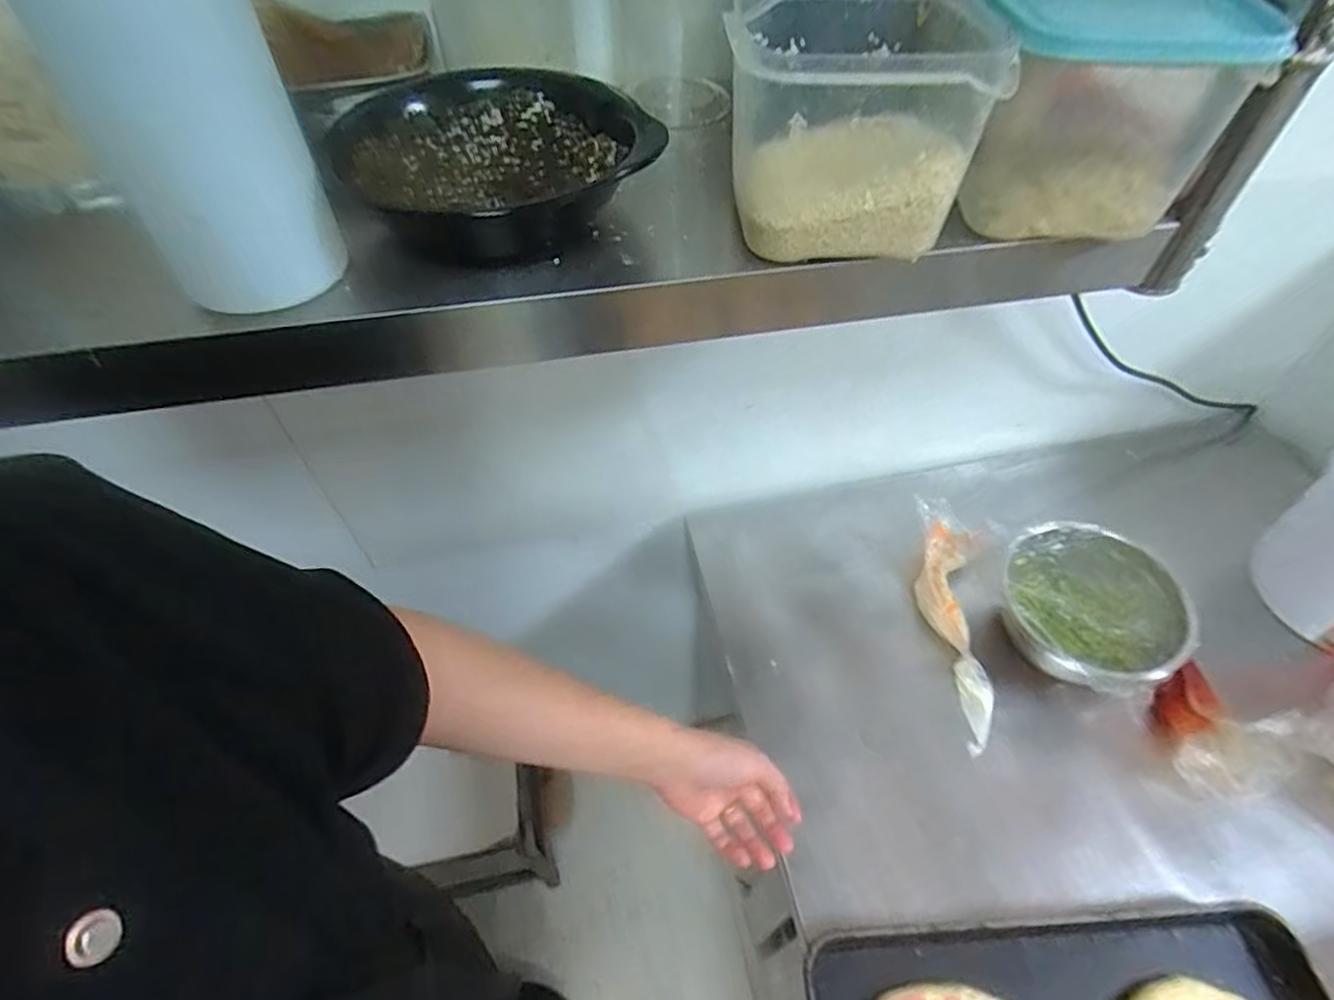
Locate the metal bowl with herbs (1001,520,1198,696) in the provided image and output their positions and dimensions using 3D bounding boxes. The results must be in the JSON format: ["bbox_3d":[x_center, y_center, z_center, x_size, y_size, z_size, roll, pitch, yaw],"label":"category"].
[{"bbox_3d":[0.428,0.107,0.684,0.155,0.086,0.153,0,53,1],"label":"metal bowl with herbs"}]

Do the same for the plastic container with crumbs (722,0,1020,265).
[{"bbox_3d":[0.085,-0.181,0.317,0.105,0.083,0.115,1,53,1],"label":"plastic container with crumbs"}]

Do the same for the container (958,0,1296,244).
[{"bbox_3d":[0.207,-0.199,0.334,0.127,0.088,0.117,-2,53,-1],"label":"container"}]

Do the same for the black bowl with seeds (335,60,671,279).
[{"bbox_3d":[-0.082,-0.162,0.325,0.121,0.040,0.144,-34,60,-22],"label":"black bowl with seeds"}]

